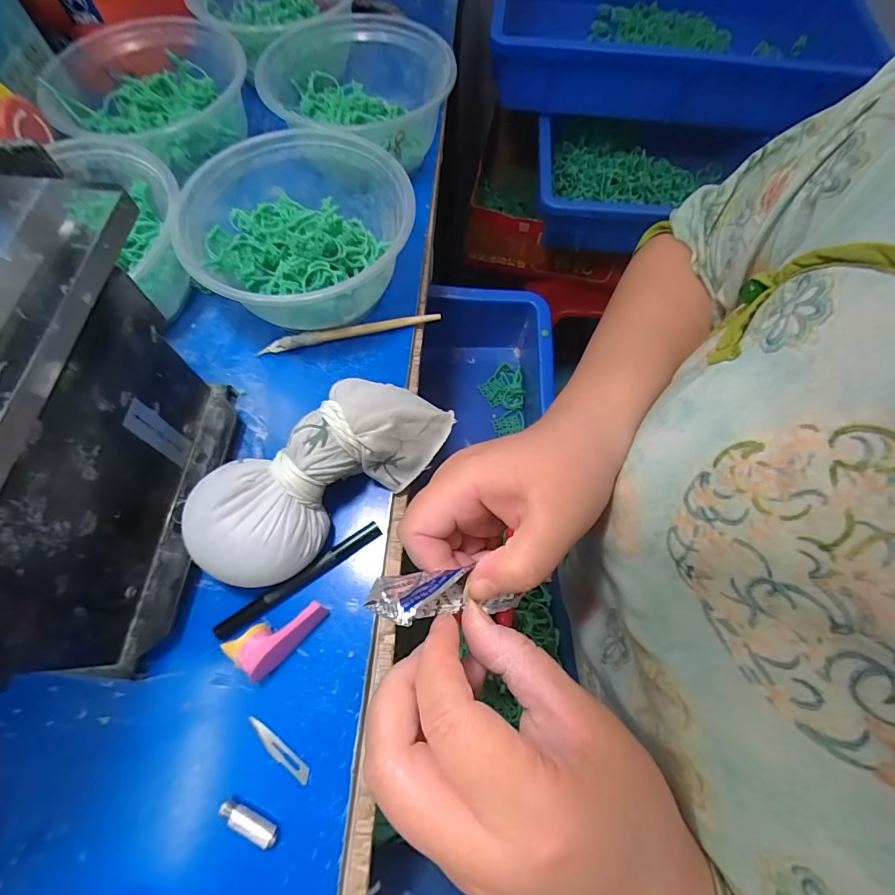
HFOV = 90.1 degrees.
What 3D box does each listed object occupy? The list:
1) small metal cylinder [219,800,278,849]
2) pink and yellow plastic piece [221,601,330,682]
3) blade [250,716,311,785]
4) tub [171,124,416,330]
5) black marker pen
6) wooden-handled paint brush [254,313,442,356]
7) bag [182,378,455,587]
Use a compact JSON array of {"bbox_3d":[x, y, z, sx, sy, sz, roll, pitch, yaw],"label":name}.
[{"bbox_3d":[-0.087,0.164,0.194,0.027,0.008,0.009,24,69,10],"label":"small metal cylinder"},{"bbox_3d":[-0.081,0.090,0.218,0.043,0.020,0.021,-39,72,-16],"label":"pink and yellow plastic piece"},{"bbox_3d":[-0.079,0.140,0.207,0.038,0.004,0.007,32,66,14],"label":"blade"},{"bbox_3d":[-0.089,-0.126,0.283,0.128,0.064,0.134,0,67,0],"label":"tub"},{"bbox_3d":[-0.076,0.069,0.234,0.093,0.010,0.009,-33,71,-14],"label":"black marker pen"},{"bbox_3d":[-0.063,-0.077,0.293,0.116,0.009,0.007,-13,67,-6],"label":"wooden-handled paint brush"},{"bbox_3d":[-0.063,0.010,0.238,0.145,0.046,0.063,-42,73,-16],"label":"bag"}]

